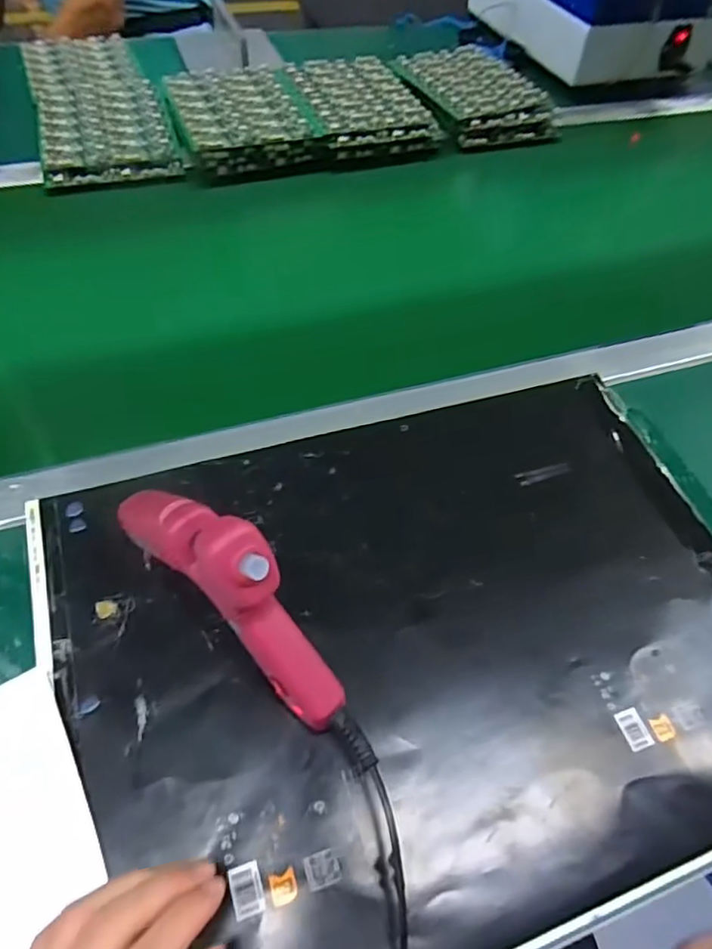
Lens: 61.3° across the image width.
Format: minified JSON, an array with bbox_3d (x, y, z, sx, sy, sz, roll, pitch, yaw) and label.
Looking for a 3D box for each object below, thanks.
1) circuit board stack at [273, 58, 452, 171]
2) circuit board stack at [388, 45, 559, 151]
[{"bbox_3d":[-0.003,-0.479,0.785,0.177,0.047,0.197,-19,59,-16],"label":"circuit board stack"},{"bbox_3d":[0.160,-0.521,0.827,0.162,0.039,0.213,-19,59,-16],"label":"circuit board stack"}]

